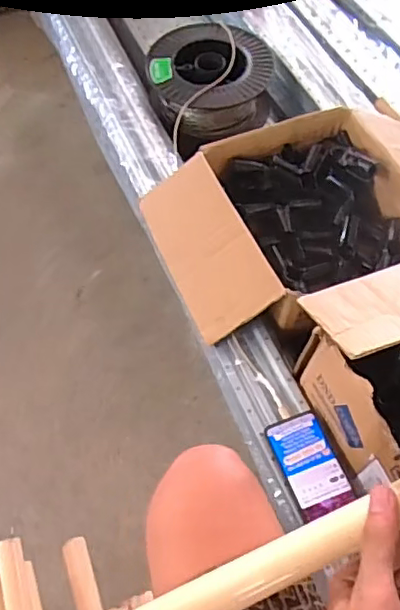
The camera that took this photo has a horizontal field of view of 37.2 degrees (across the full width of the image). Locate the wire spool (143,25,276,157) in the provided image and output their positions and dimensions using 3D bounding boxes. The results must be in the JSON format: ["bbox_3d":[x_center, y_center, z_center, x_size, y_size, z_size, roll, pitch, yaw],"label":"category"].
[{"bbox_3d":[0.020,-0.437,1.179,0.244,0.118,0.233,0,59,-1],"label":"wire spool"}]

